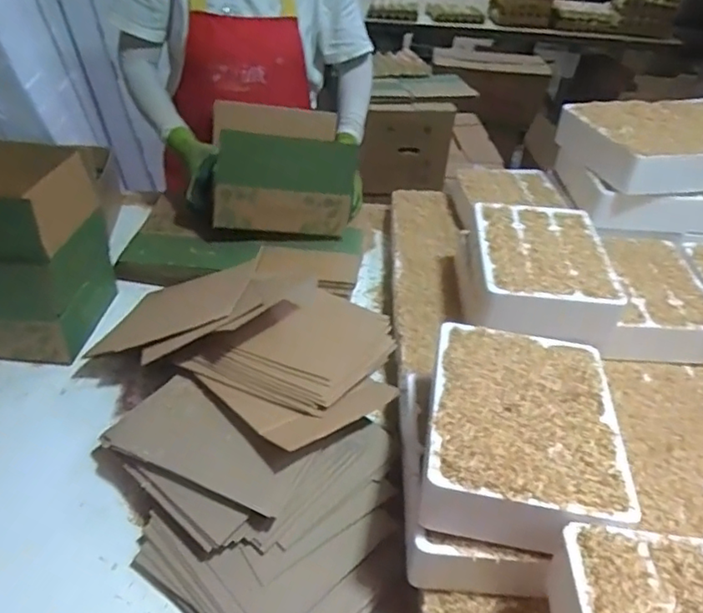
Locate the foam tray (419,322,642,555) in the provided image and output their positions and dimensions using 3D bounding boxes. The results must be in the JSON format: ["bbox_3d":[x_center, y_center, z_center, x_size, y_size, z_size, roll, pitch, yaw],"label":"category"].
[{"bbox_3d":[0.175,0.124,0.612,0.178,0.073,0.234,11,37,7],"label":"foam tray"}]

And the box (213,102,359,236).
[{"bbox_3d":[-0.139,-0.282,1.130,0.239,0.159,0.240,-2,37,-10],"label":"box"}]

